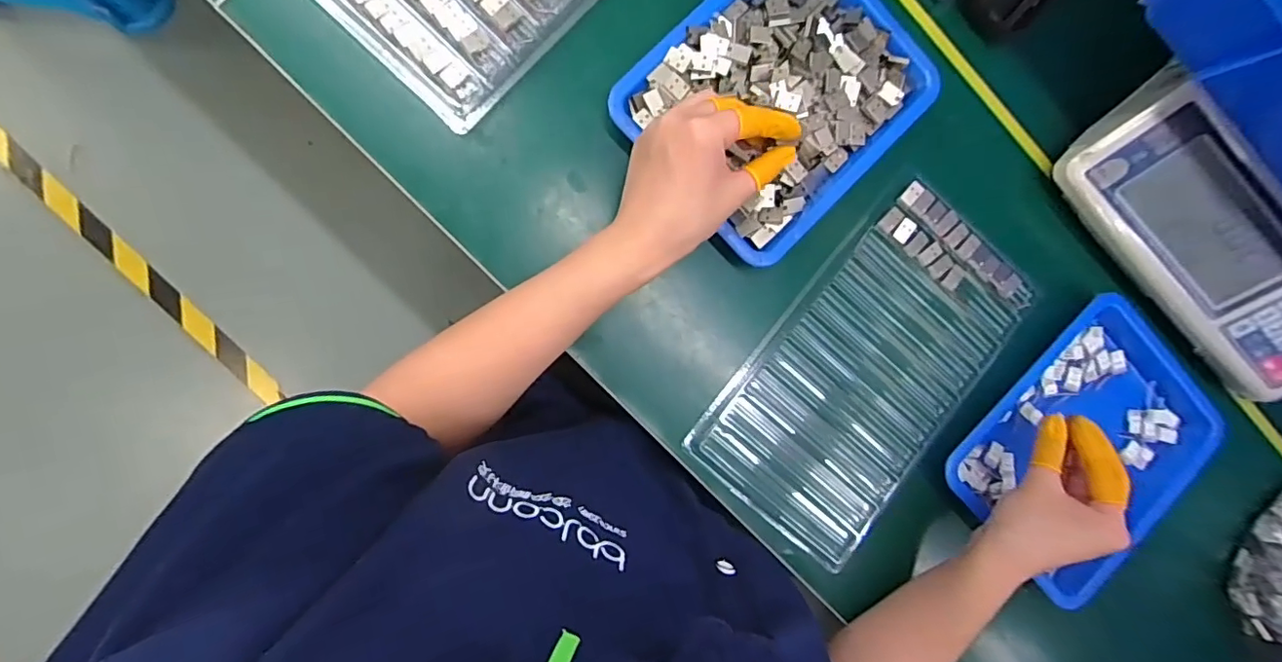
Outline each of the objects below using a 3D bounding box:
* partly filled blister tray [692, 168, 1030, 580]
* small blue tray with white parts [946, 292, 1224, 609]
[{"bbox_3d":[0.181,0.030,0.452,0.157,0.013,0.284,39,85,-7],"label":"partly filled blister tray"},{"bbox_3d":[0.374,0.104,0.469,0.180,0.025,0.213,45,84,-6],"label":"small blue tray with white parts"}]

